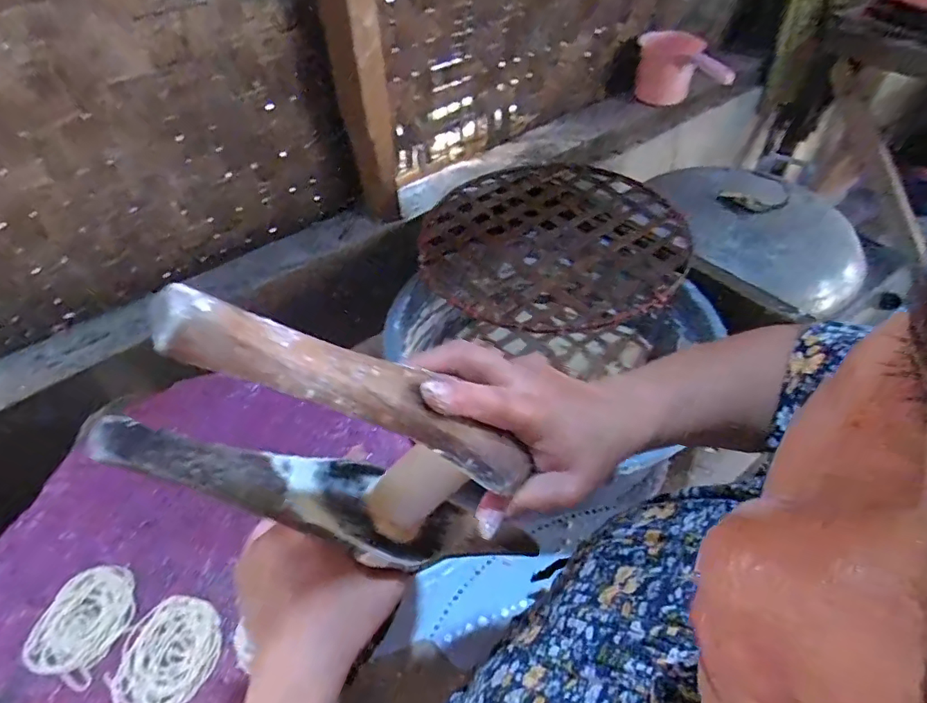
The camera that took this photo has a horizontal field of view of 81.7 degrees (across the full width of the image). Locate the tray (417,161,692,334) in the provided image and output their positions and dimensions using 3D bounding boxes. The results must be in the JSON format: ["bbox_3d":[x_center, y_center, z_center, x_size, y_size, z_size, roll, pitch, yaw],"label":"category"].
[{"bbox_3d":[0.132,-0.158,0.791,0.355,0.049,0.357,-2,47,2],"label":"tray"}]

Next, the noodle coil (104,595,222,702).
[{"bbox_3d":[-0.221,0.225,0.400,0.073,0.004,0.079,-2,47,2],"label":"noodle coil"}]

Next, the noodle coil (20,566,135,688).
[{"bbox_3d":[-0.295,0.209,0.419,0.067,0.004,0.078,11,49,13],"label":"noodle coil"}]

